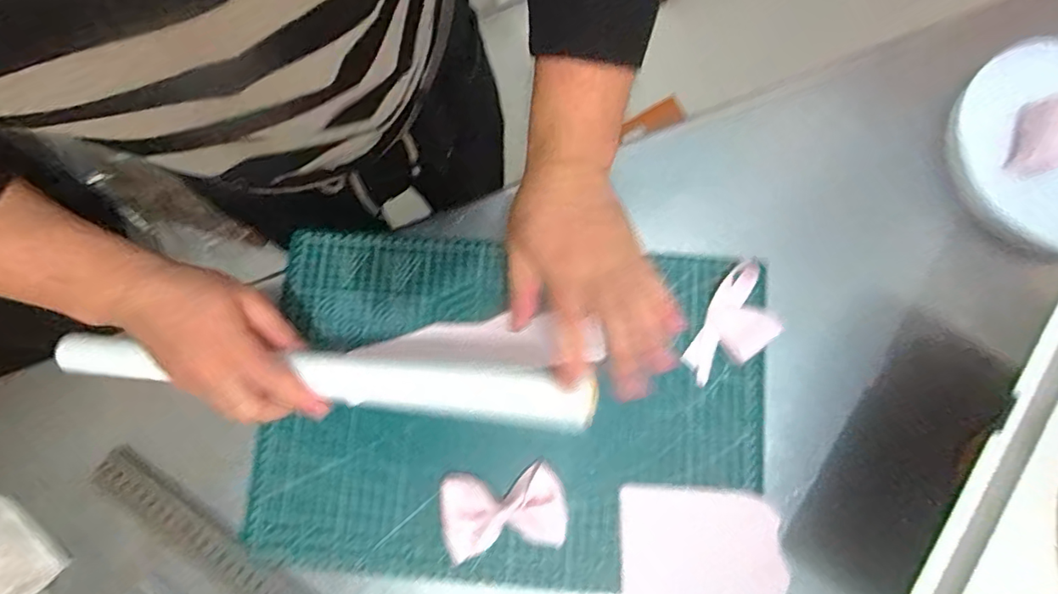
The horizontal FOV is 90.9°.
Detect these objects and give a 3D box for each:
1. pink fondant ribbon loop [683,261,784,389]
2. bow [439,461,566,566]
[{"bbox_3d":[0.177,0.025,0.465,0.102,0.022,0.065,-39,82,-7],"label":"pink fondant ribbon loop"},{"bbox_3d":[-0.021,0.180,0.441,0.103,0.016,0.067,-8,79,-2],"label":"bow"}]

